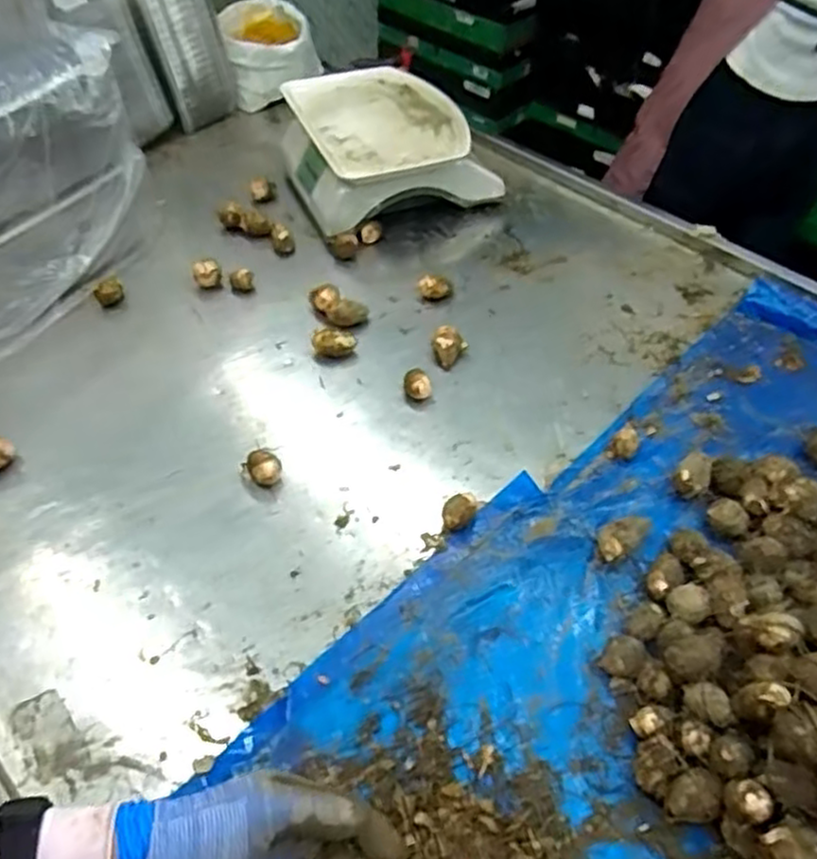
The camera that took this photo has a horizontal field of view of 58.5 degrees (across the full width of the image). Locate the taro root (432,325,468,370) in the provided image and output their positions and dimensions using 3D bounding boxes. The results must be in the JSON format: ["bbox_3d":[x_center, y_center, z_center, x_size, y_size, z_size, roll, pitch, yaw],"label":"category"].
[{"bbox_3d":[0.050,-0.106,0.930,0.036,0.039,0.034,-33,58,-25],"label":"taro root"}]

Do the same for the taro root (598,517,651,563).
[{"bbox_3d":[0.220,0.111,0.746,0.066,0.031,0.031,-22,54,-18],"label":"taro root"}]

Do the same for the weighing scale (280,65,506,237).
[{"bbox_3d":[-0.039,-0.441,1.129,0.281,0.106,0.281,-17,53,-14],"label":"weighing scale"}]

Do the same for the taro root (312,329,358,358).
[{"bbox_3d":[-0.094,-0.111,0.935,0.055,0.032,0.031,-5,51,-5],"label":"taro root"}]

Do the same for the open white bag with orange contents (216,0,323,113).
[{"bbox_3d":[-0.255,-0.701,1.350,0.165,0.102,0.206,-11,51,-9],"label":"open white bag with orange contents"}]

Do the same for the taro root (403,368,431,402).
[{"bbox_3d":[0.010,-0.052,0.890,0.033,0.031,0.033,0,50,0],"label":"taro root"}]

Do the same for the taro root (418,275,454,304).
[{"bbox_3d":[0.038,-0.195,1.007,0.048,0.041,0.031,1,50,0],"label":"taro root"}]

